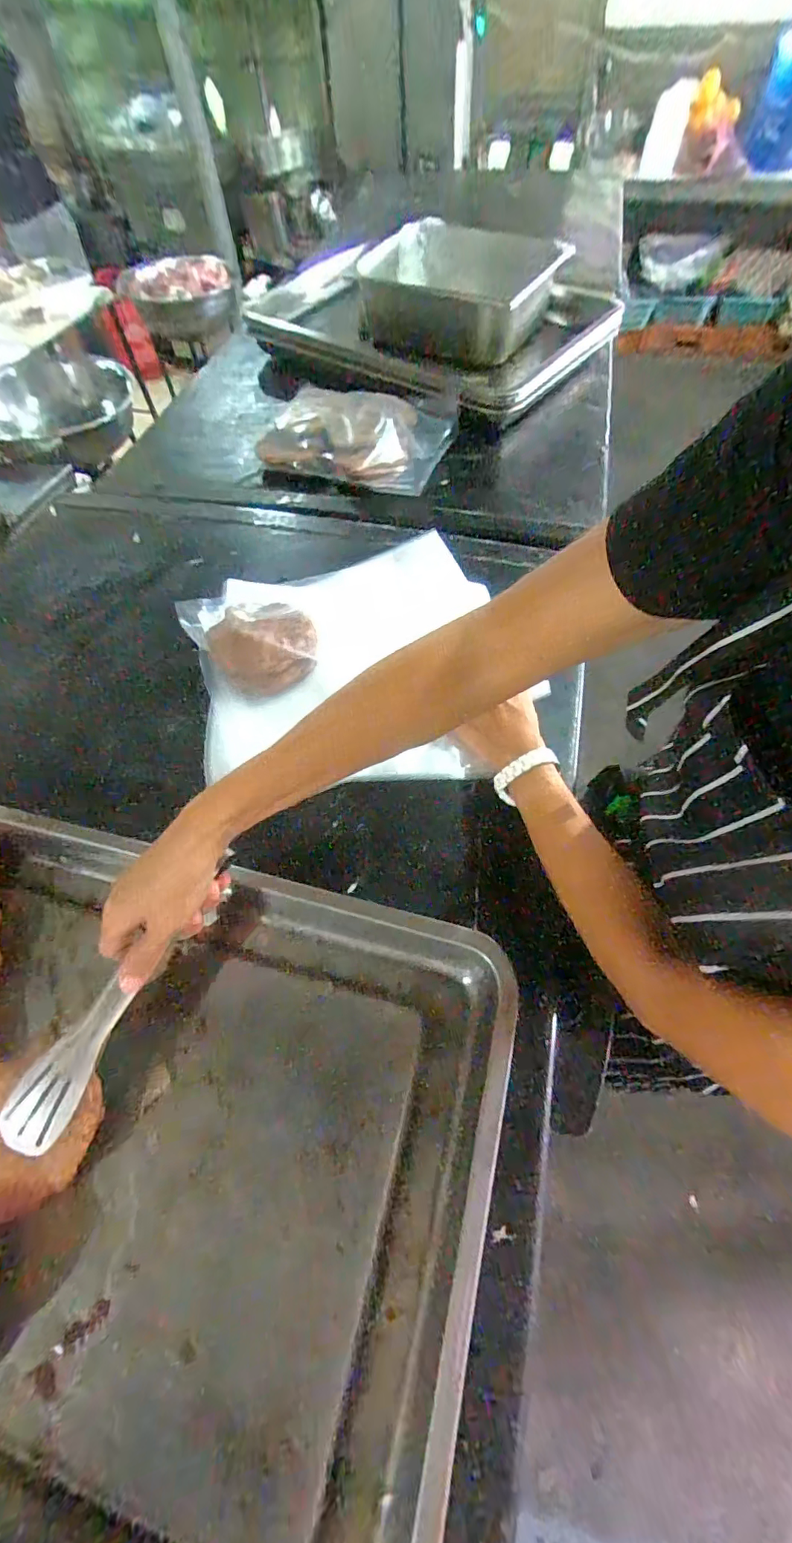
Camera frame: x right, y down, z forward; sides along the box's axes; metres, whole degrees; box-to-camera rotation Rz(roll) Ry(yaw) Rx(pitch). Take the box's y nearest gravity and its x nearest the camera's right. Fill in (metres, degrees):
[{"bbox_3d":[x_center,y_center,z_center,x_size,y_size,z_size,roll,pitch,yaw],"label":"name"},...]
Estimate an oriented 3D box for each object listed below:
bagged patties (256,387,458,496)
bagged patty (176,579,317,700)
[{"bbox_3d":[-0.064,-0.524,0.783,0.286,0.035,0.215,13,61,11],"label":"bagged patties"},{"bbox_3d":[-0.151,-0.154,0.550,0.138,0.030,0.161,-35,72,-18],"label":"bagged patty"}]

